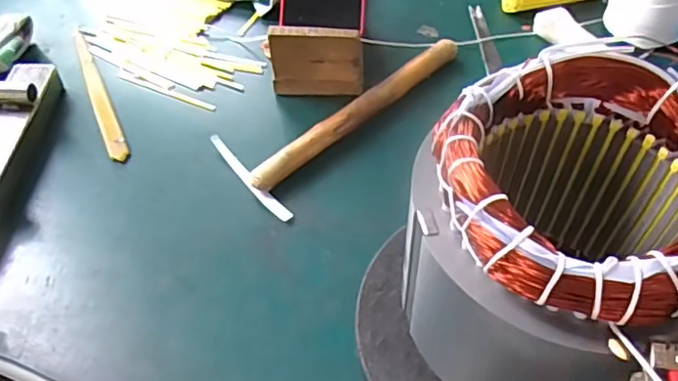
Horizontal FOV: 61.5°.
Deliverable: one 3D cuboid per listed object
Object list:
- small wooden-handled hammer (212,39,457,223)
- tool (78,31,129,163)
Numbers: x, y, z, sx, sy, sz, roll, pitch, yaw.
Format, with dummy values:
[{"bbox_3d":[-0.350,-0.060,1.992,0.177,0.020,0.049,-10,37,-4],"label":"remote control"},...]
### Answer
[{"bbox_3d":[0.009,-0.080,0.510,0.247,0.019,0.098,-39,59,-24],"label":"small wooden-handled hammer"},{"bbox_3d":[-0.232,-0.095,0.544,0.016,0.006,0.197,-23,54,-14],"label":"tool"}]

